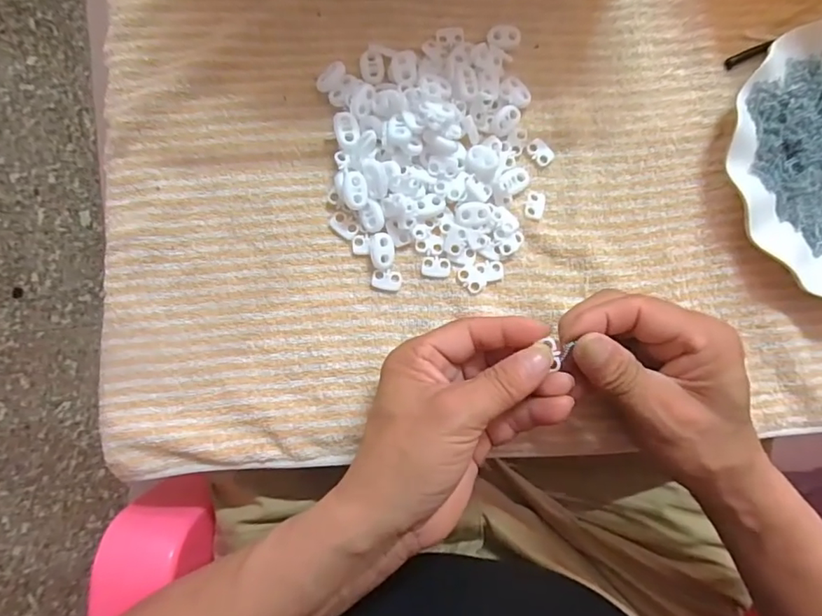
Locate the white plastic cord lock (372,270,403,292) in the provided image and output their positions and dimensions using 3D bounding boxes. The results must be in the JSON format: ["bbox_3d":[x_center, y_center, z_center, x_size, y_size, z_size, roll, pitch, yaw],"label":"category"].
[{"bbox_3d":[-0.015,-0.018,0.314,0.018,0.004,0.013,10,85,-3],"label":"white plastic cord lock"}]

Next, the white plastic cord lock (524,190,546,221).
[{"bbox_3d":[0.081,-0.067,0.324,0.012,0.004,0.019,15,85,-3],"label":"white plastic cord lock"}]

